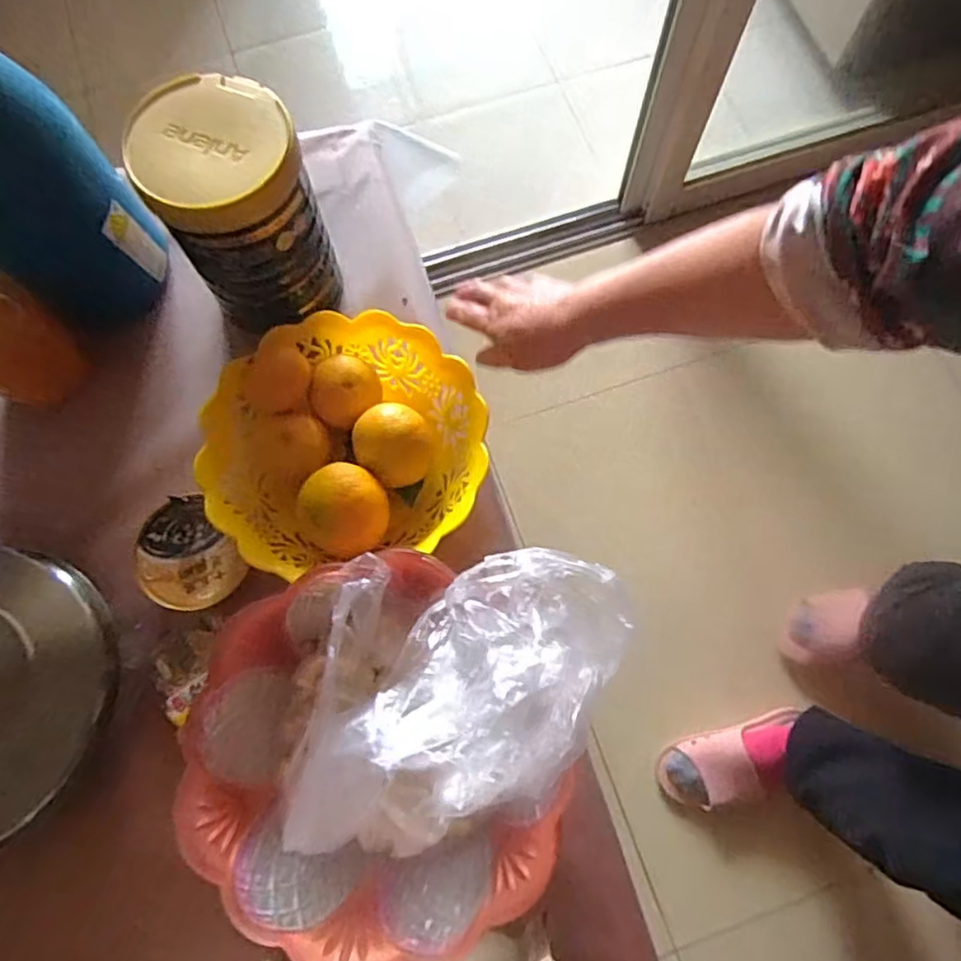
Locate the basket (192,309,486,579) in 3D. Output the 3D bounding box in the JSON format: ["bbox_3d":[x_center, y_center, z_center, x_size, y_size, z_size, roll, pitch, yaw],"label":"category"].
[{"bbox_3d":[-0.119,-0.037,0.581,0.235,0.064,0.212,-13,77,-1],"label":"basket"}]

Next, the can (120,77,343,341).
[{"bbox_3d":[-0.199,-0.232,0.562,0.115,0.155,0.122,0,77,2],"label":"can"}]

